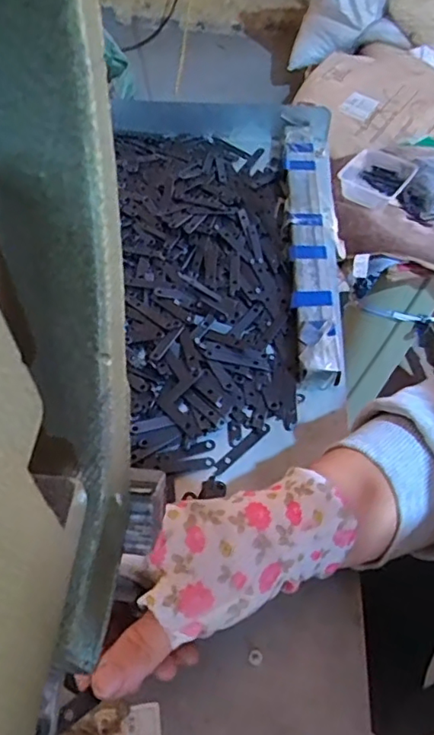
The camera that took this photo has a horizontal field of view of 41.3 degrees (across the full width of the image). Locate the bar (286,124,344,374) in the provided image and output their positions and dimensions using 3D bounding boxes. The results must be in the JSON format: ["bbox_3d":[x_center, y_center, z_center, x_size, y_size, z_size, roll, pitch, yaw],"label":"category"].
[{"bbox_3d":[0.090,-0.125,0.528,0.044,0.019,0.326,3,53,1],"label":"bar"}]

